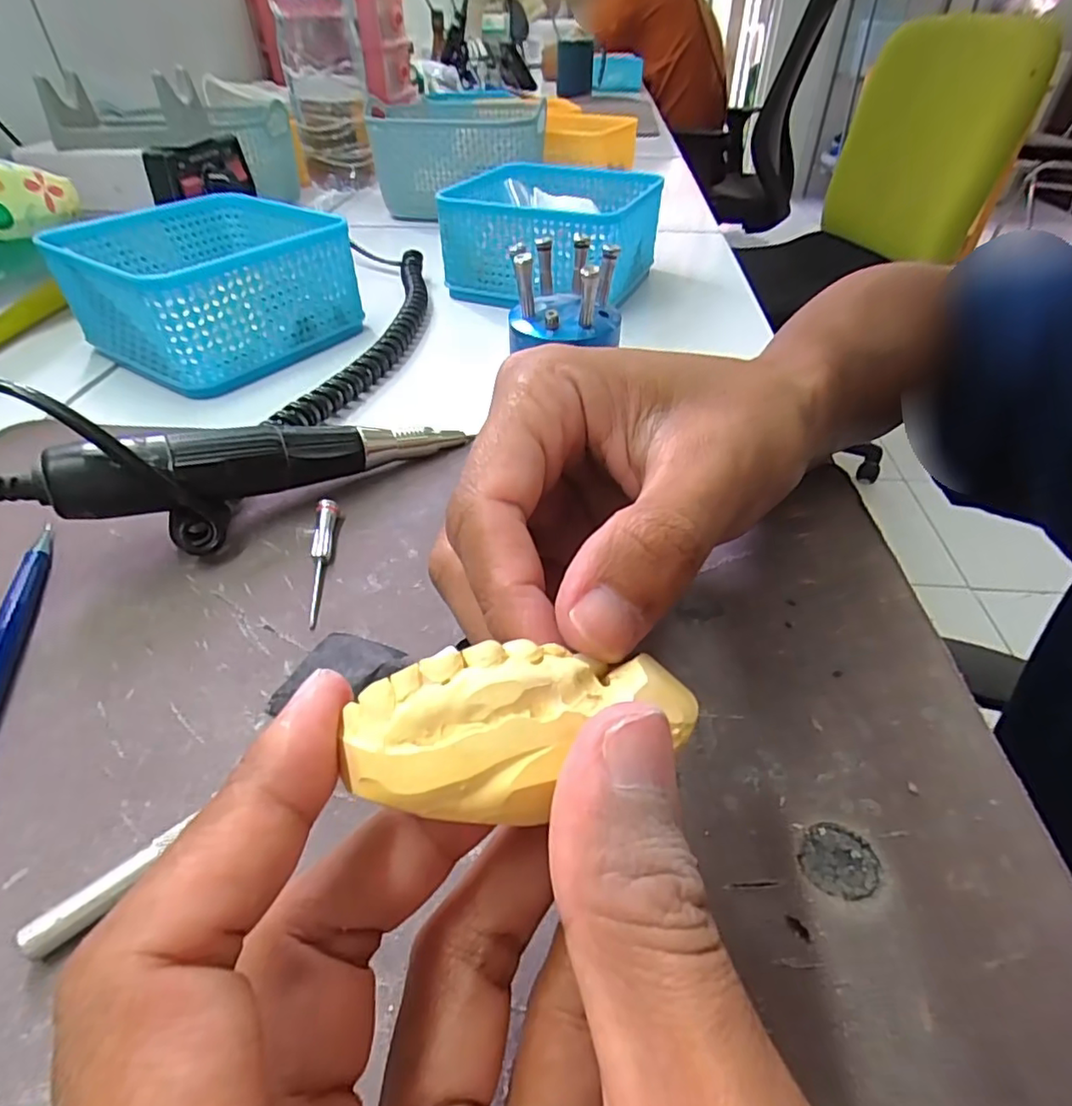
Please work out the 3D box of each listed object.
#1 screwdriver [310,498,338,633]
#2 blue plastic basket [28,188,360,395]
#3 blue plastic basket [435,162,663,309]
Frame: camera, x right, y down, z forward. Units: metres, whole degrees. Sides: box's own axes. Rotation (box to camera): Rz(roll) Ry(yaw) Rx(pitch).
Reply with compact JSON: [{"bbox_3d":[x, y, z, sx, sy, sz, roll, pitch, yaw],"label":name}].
[{"bbox_3d":[-0.079,0.002,0.219,0.008,0.010,0.058,-7,43,-7],"label":"screwdriver"},{"bbox_3d":[-0.197,-0.165,0.364,0.133,0.062,0.130,25,48,25],"label":"blue plastic basket"},{"bbox_3d":[0.014,-0.229,0.433,0.130,0.067,0.129,14,44,15],"label":"blue plastic basket"}]

